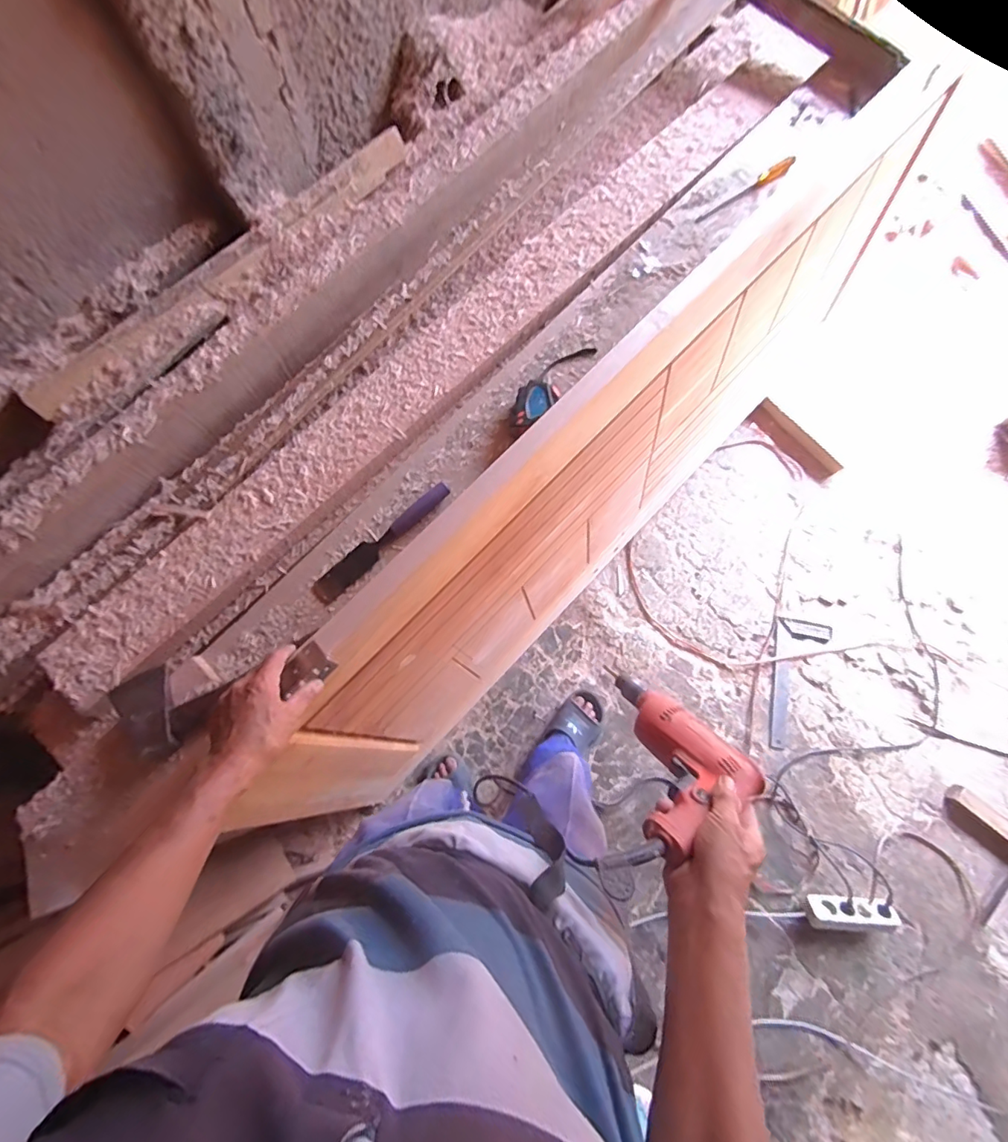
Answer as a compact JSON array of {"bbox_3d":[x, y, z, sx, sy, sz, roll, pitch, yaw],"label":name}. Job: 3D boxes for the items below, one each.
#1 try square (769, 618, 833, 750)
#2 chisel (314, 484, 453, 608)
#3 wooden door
[{"bbox_3d":[0.803,0.309,1.367,0.146,0.012,0.353,13,76,5],"label":"try square"},{"bbox_3d":[-0.183,-0.046,0.751,0.247,0.018,0.038,-44,79,-9],"label":"chisel"},{"bbox_3d":[0.218,-0.164,1.046,0.042,0.769,1.627,41,81,20],"label":"wooden door"}]

